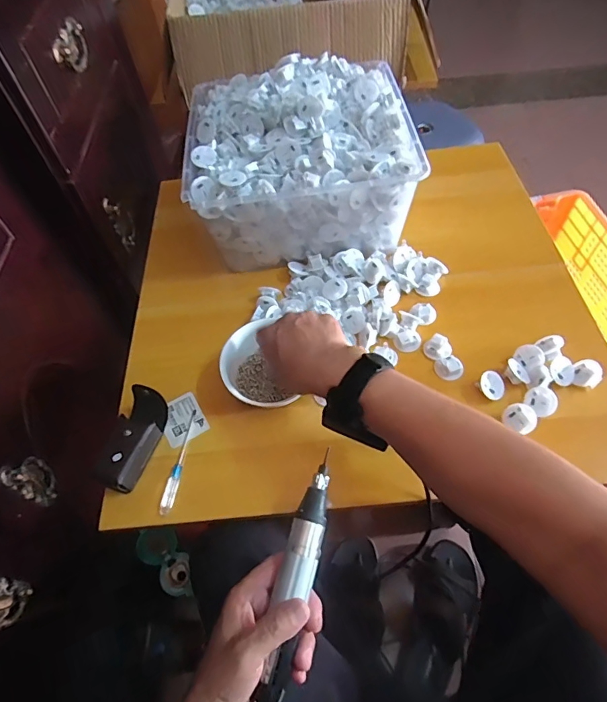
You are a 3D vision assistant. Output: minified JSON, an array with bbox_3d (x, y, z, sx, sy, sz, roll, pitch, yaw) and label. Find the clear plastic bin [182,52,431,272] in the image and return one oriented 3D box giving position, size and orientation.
[{"bbox_3d":[-0.006,-0.274,0.648,0.294,0.163,0.248,-6,56,0],"label":"clear plastic bin"}]

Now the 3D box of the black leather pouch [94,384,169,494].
[{"bbox_3d":[-0.200,0.099,0.516,0.053,0.047,0.110,14,59,13],"label":"black leather pouch"}]

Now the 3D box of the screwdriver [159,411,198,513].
[{"bbox_3d":[-0.144,0.123,0.516,0.014,0.009,0.123,3,57,6],"label":"screwdriver"}]

